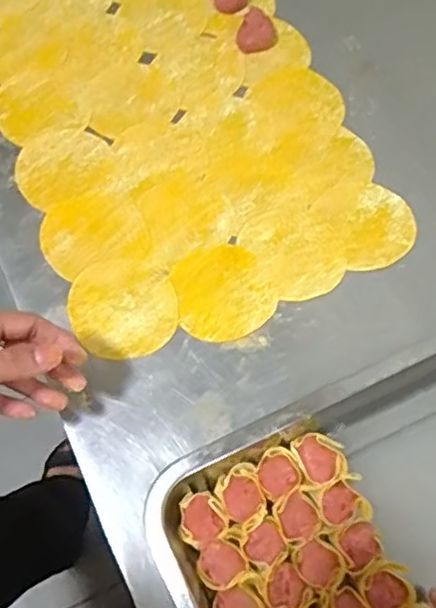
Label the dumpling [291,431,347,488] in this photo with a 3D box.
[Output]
[{"bbox_3d":[0.071,0.109,0.457,0.032,0.034,0.037,-25,71,-9],"label":"dumpling"}]

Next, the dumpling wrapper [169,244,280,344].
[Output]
[{"bbox_3d":[0.003,-0.010,0.517,0.074,0.004,0.080,1,71,-2],"label":"dumpling wrapper"}]

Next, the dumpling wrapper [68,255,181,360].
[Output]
[{"bbox_3d":[-0.076,0.001,0.520,0.083,0.004,0.085,0,69,0],"label":"dumpling wrapper"}]

